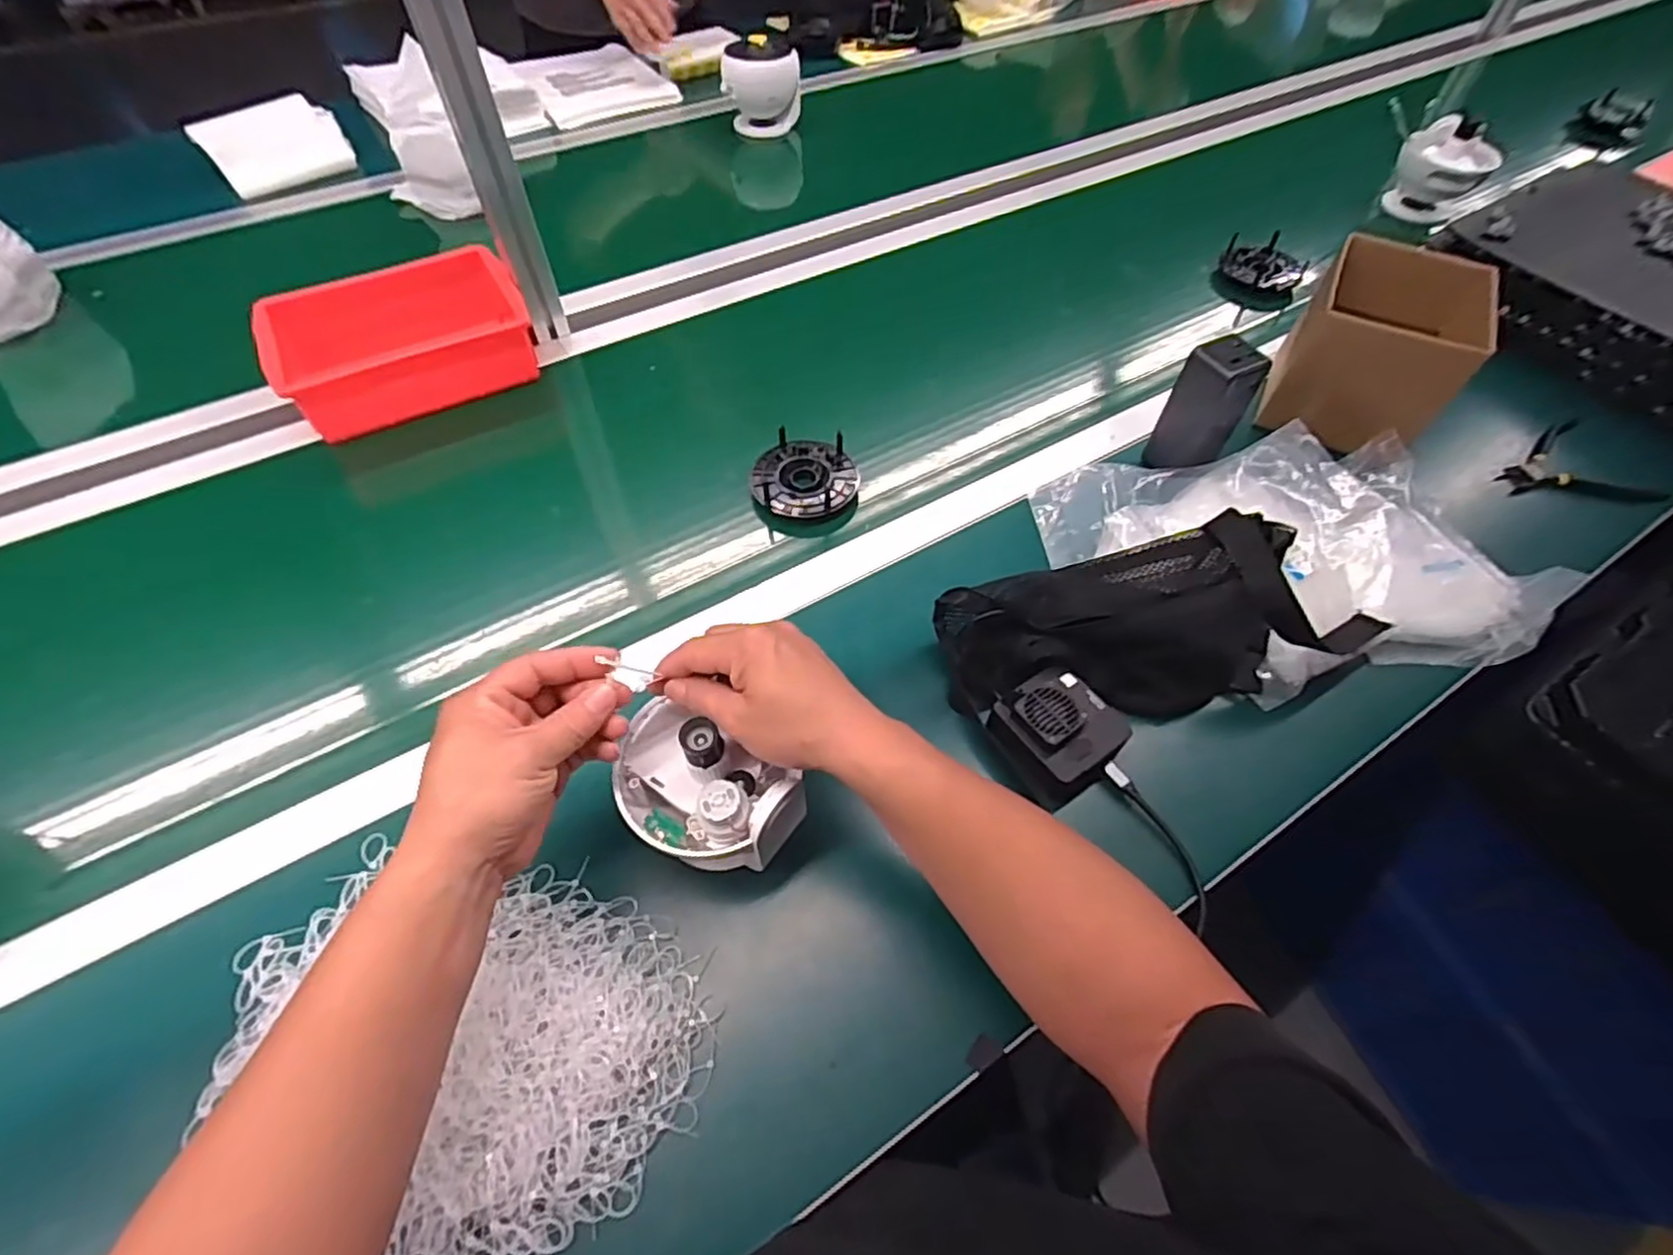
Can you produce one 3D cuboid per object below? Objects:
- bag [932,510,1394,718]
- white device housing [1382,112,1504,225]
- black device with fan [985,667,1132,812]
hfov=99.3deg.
[{"bbox_3d":[0.249,-0.007,0.547,0.327,0.095,0.129,-12,57,-9],"label":"bag"},{"bbox_3d":[0.752,-0.566,0.890,0.099,0.107,0.088,31,62,21],"label":"white device housing"},{"bbox_3d":[0.164,0.076,0.526,0.081,0.048,0.079,-29,61,-19],"label":"black device with fan"}]

